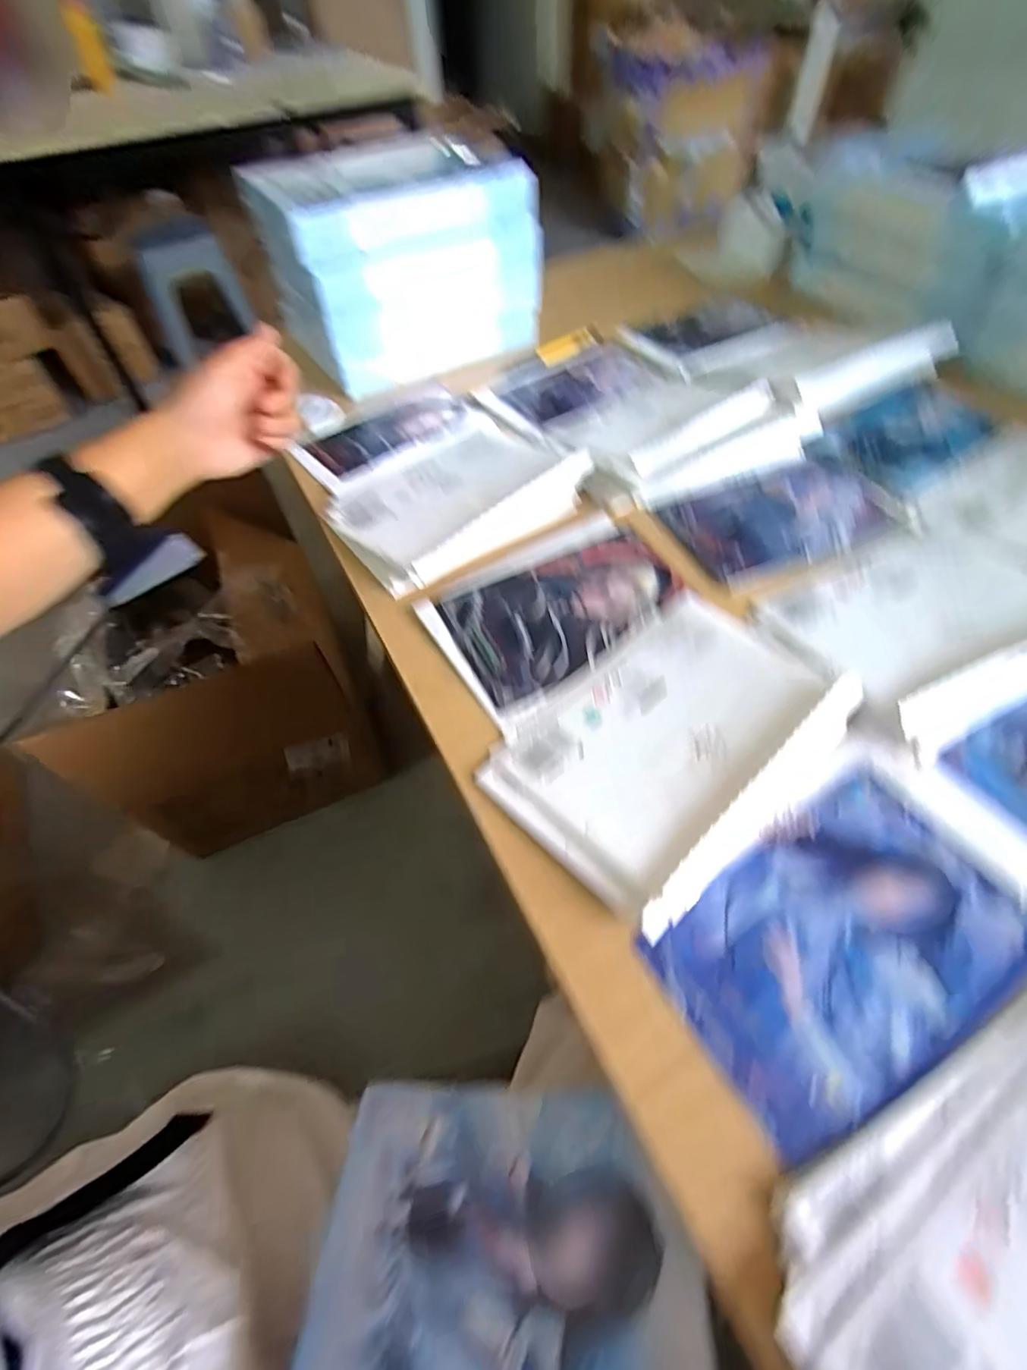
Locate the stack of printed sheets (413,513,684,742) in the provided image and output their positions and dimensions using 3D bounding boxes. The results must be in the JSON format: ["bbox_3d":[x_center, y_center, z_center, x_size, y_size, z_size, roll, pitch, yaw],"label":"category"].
[{"bbox_3d":[0.034,-0.053,0.394,0.173,0.017,0.123,-28,59,-15],"label":"stack of printed sheets"}]

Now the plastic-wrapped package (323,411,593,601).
[{"bbox_3d":[-0.054,-0.172,0.459,0.201,0.040,0.180,-33,61,-18],"label":"plastic-wrapped package"}]

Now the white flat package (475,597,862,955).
[{"bbox_3d":[0.095,0.022,0.319,0.201,0.030,0.134,-38,63,-20],"label":"white flat package"}]

